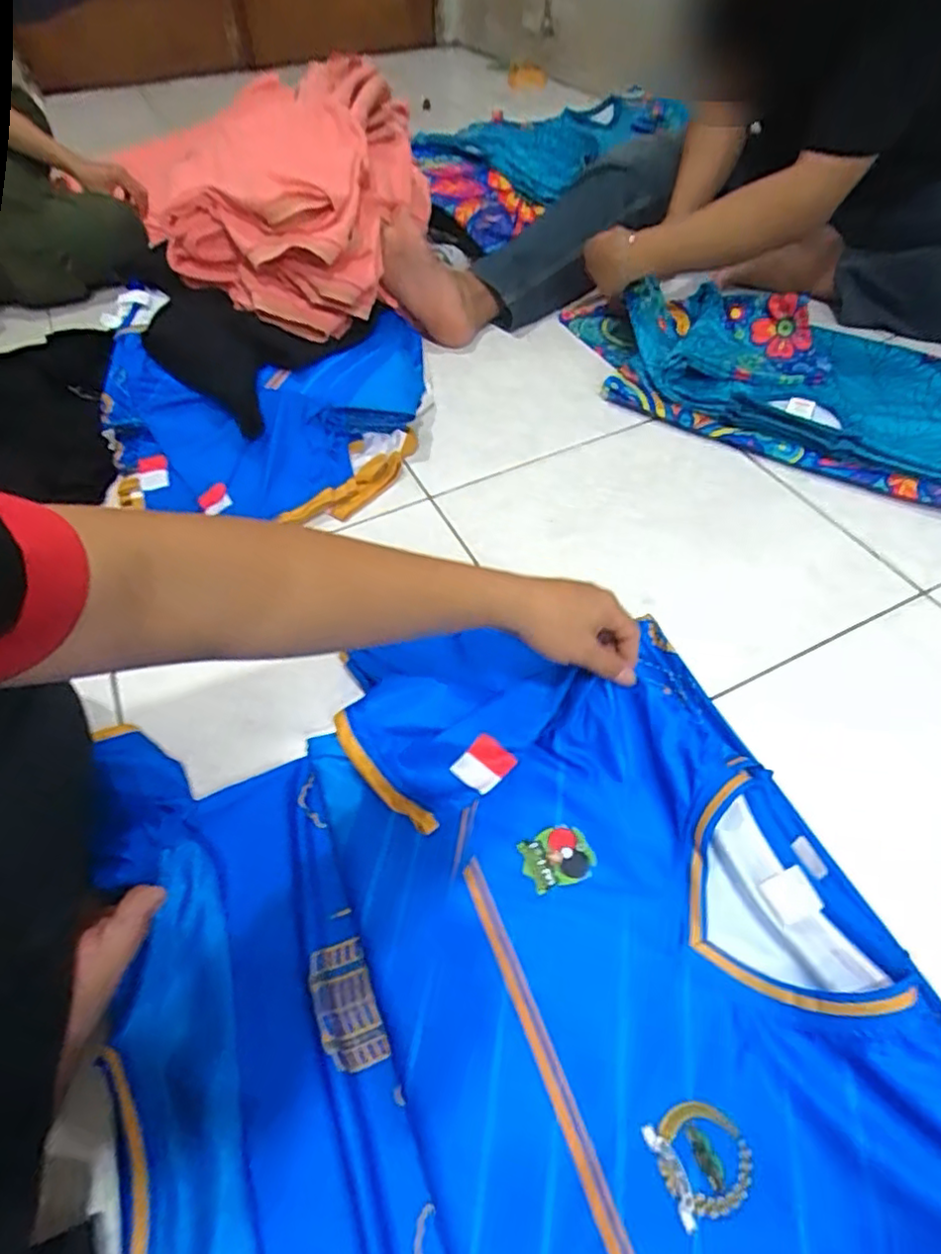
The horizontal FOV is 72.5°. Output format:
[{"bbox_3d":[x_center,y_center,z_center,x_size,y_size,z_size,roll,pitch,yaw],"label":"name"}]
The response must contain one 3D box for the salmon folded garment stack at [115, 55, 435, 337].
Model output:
[{"bbox_3d":[-0.269,-0.640,0.947,0.372,0.180,0.448,7,52,8],"label":"salmon folded garment stack"}]

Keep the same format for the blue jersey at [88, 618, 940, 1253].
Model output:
[{"bbox_3d":[0.026,0.269,0.419,0.520,0.081,0.707,-19,53,-15],"label":"blue jersey"}]

